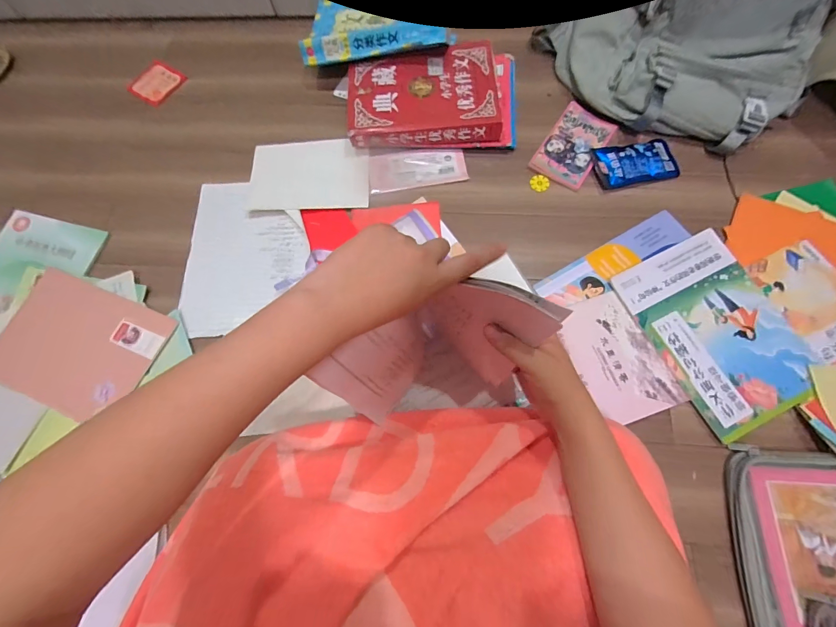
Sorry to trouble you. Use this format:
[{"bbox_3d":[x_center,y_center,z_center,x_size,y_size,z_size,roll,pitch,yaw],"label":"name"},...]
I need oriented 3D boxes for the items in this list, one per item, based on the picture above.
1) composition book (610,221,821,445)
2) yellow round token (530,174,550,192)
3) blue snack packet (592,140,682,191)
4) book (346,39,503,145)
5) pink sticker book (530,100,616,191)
[{"bbox_3d":[0.423,0.018,0.514,0.180,0.010,0.252,-24,73,-5],"label":"composition book"},{"bbox_3d":[0.208,-0.221,0.617,0.032,0.005,0.032,-1,72,2],"label":"yellow round token"},{"bbox_3d":[0.363,-0.254,0.610,0.135,0.010,0.075,-11,72,-1],"label":"blue snack packet"},{"bbox_3d":[0.010,-0.382,0.650,0.263,0.046,0.198,-4,72,1],"label":"book"},{"bbox_3d":[0.269,-0.291,0.626,0.091,0.006,0.153,32,76,12],"label":"pink sticker book"}]

